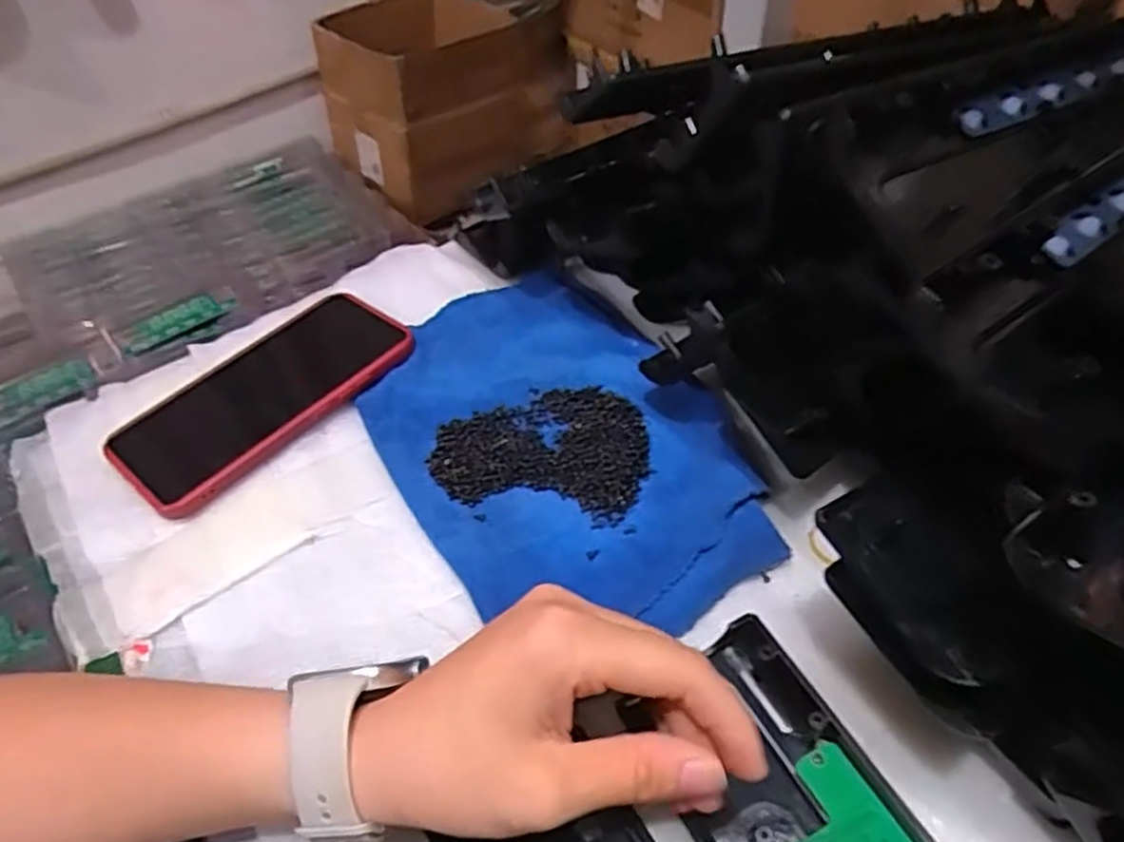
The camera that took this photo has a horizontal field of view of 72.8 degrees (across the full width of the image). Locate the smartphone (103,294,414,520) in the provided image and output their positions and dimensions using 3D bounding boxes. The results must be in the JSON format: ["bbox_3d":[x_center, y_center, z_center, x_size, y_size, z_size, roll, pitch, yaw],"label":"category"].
[{"bbox_3d":[-0.168,-0.017,0.432,0.081,0.017,0.163,31,59,27],"label":"smartphone"}]

